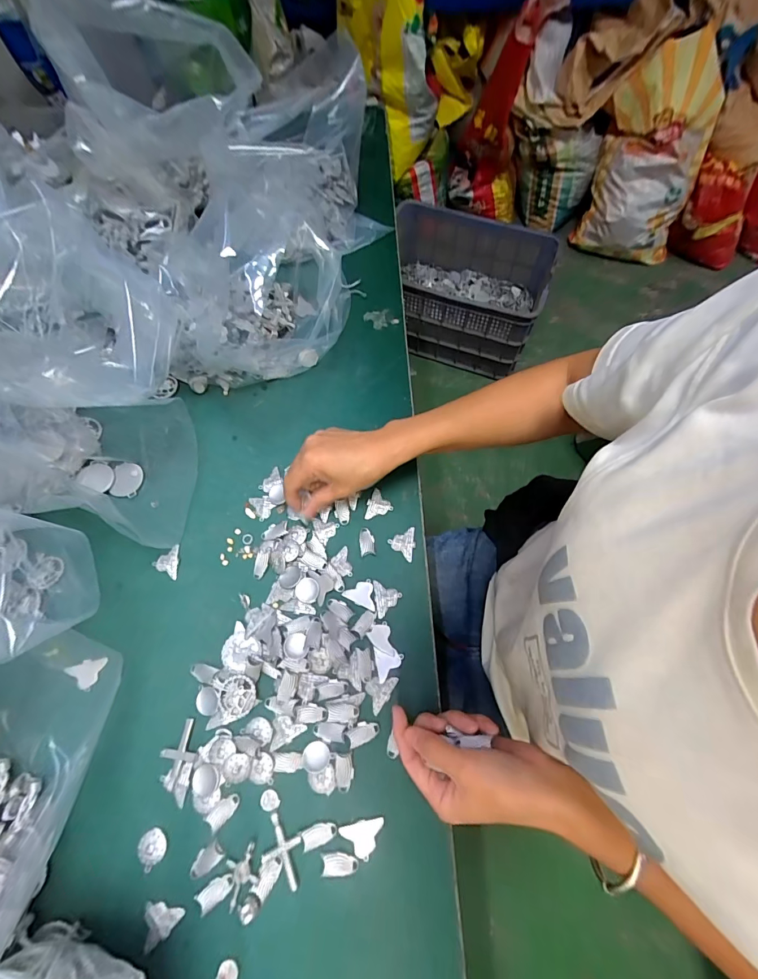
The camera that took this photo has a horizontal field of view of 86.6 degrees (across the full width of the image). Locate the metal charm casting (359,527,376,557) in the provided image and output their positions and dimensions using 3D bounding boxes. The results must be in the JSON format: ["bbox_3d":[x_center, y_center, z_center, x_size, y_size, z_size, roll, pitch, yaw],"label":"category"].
[{"bbox_3d":[-0.013,0.054,0.420,0.015,0.004,0.029,-7,69,0],"label":"metal charm casting"}]

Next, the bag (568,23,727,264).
[{"bbox_3d":[0.915,-1.111,1.362,0.332,0.574,0.167,20,50,15],"label":"bag"}]

